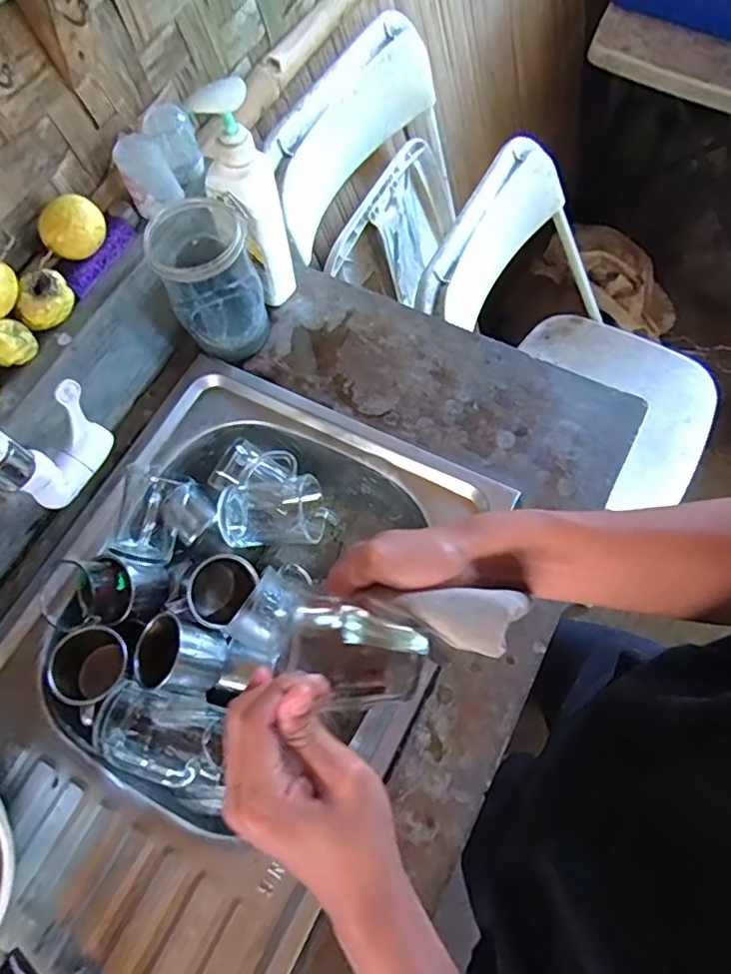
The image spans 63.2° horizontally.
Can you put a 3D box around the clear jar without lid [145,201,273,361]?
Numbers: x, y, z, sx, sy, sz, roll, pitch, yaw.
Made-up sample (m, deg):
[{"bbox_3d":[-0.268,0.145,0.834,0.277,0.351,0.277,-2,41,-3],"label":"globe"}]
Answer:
[{"bbox_3d":[-0.170,-0.229,0.646,0.092,0.150,0.120,-25,68,-7],"label":"clear jar without lid"}]

